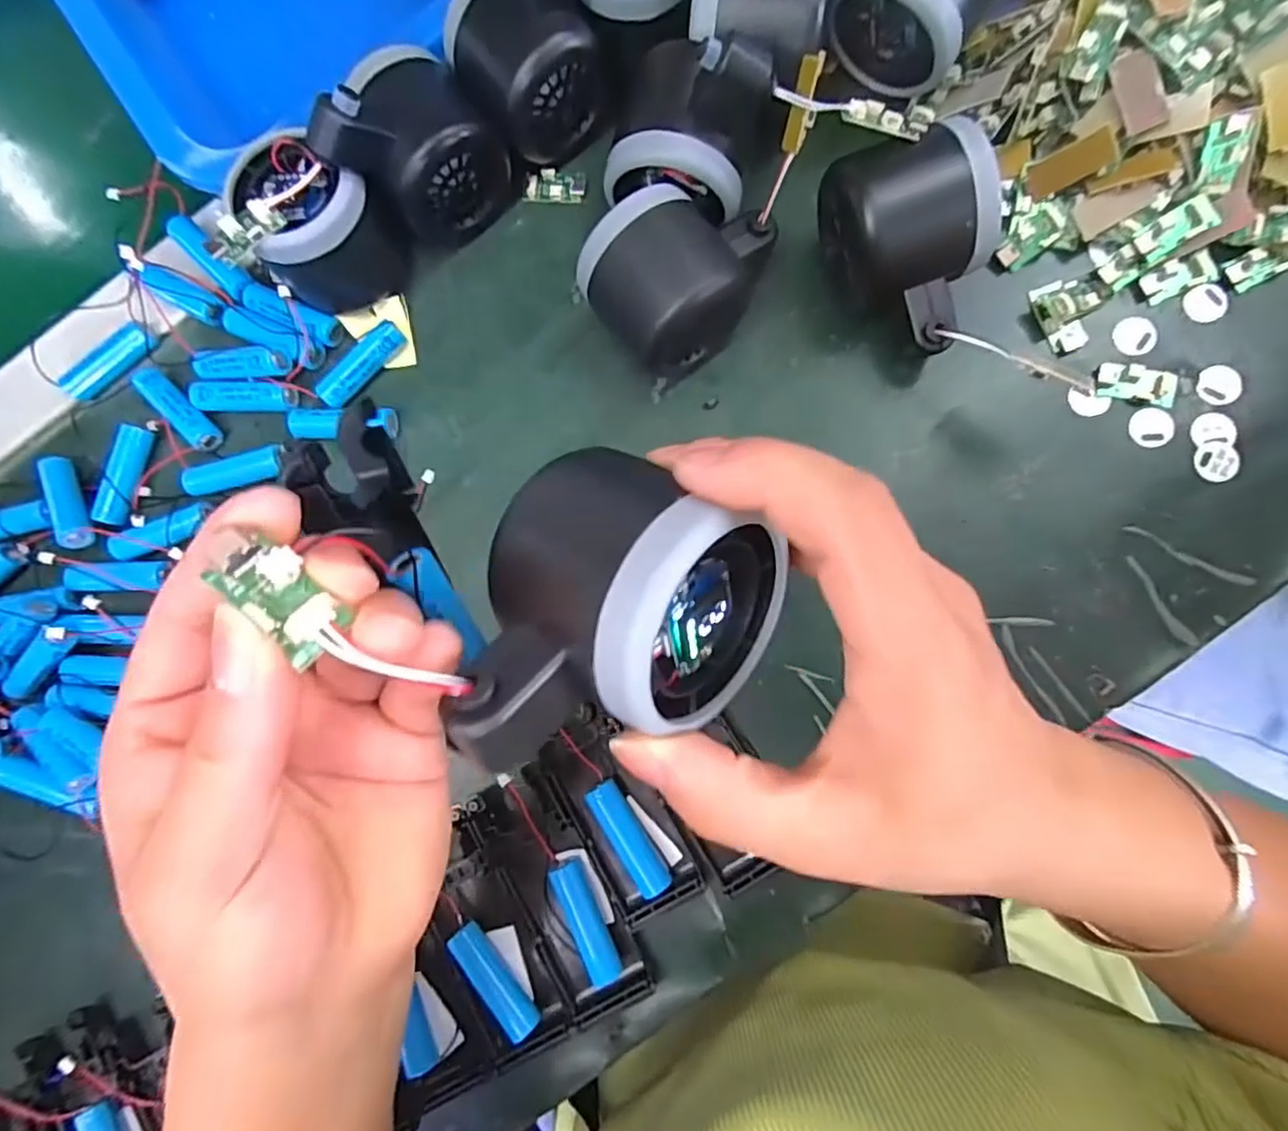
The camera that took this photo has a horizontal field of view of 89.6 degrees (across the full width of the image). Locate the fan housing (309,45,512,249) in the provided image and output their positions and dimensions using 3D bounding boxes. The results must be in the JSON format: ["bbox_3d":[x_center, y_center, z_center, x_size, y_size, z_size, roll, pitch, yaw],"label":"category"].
[{"bbox_3d":[-0.096,-0.182,0.280,0.048,0.073,0.066,40,91,7],"label":"fan housing"}]

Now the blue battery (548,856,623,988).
[{"bbox_3d":[-0.024,0.149,0.274,0.013,0.013,0.050,-24,84,4],"label":"blue battery"}]

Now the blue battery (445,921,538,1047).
[{"bbox_3d":[-0.064,0.175,0.275,0.012,0.015,0.049,-42,84,2],"label":"blue battery"}]

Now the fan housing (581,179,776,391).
[{"bbox_3d":[0.018,-0.124,0.277,0.079,0.051,0.056,-35,84,3],"label":"fan housing"}]

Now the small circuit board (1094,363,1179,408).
[{"bbox_3d":[0.208,-0.077,0.275,0.032,0.004,0.016,15,88,6],"label":"small circuit board"}]

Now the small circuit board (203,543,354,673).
[{"bbox_3d":[-0.073,0.006,0.130,0.027,0.007,0.014,36,90,7],"label":"small circuit board"}]

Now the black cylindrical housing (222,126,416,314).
[{"bbox_3d":[-0.147,-0.150,0.290,0.058,0.063,0.057,0,86,6],"label":"black cylindrical housing"}]

